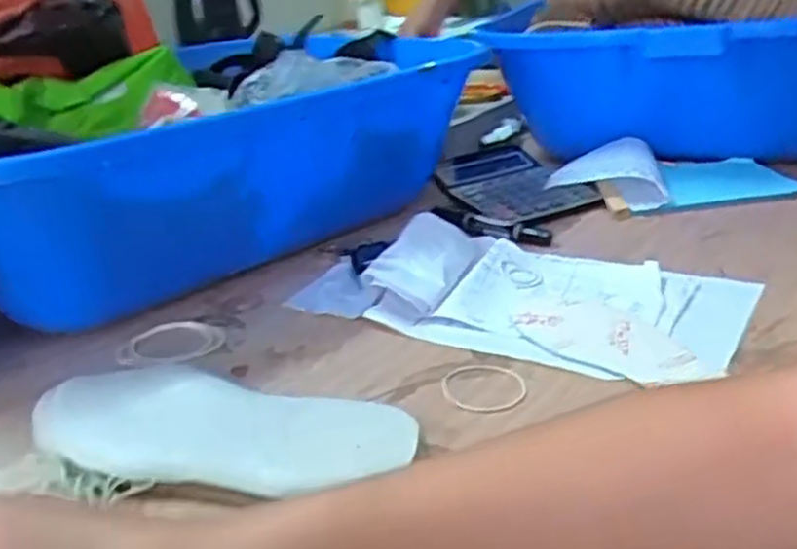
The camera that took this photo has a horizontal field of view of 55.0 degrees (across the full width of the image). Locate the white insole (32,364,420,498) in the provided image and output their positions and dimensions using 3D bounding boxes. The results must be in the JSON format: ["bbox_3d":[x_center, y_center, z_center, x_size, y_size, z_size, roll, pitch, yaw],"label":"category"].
[{"bbox_3d":[-0.112,0.095,0.464,0.240,0.023,0.098,3,25,18],"label":"white insole"}]

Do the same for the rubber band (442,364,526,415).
[{"bbox_3d":[0.056,0.074,0.505,0.055,0.004,0.060,-5,24,2],"label":"rubber band"}]

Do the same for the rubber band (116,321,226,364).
[{"bbox_3d":[-0.180,0.052,0.603,0.081,0.005,0.067,-16,26,-22],"label":"rubber band"}]

